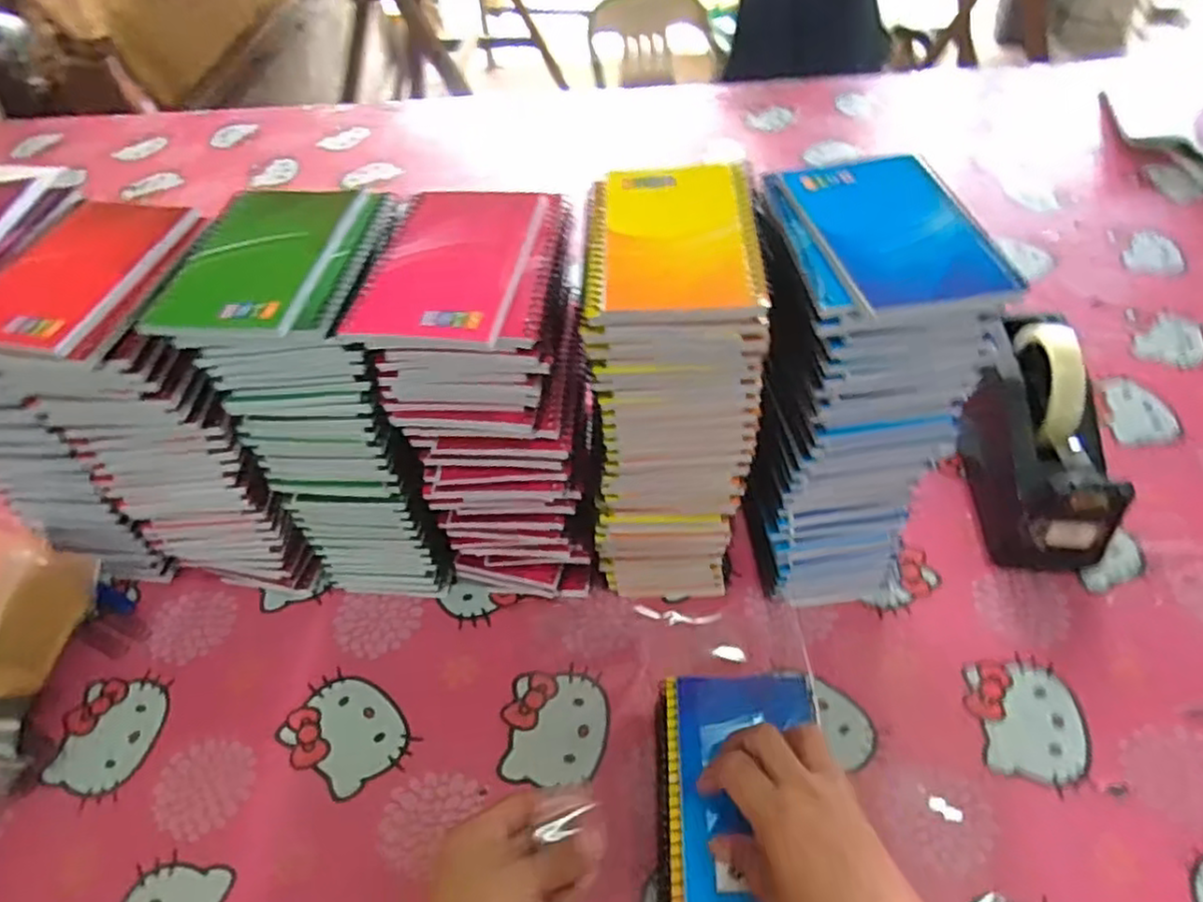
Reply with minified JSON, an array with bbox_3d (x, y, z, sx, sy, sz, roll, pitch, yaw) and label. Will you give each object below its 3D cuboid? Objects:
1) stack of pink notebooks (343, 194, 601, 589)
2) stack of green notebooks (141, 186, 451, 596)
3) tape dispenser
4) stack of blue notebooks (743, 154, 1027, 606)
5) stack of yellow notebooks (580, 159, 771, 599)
[{"bbox_3d":[-0.067,-0.018,0.494,0.109,0.273,0.130,0,50,4],"label":"stack of pink notebooks"},{"bbox_3d":[-0.174,-0.026,0.508,0.107,0.275,0.138,1,50,5],"label":"stack of green notebooks"},{"bbox_3d":[0.339,-0.013,0.561,0.081,0.122,0.195,2,50,6],"label":"tape dispenser"},{"bbox_3d":[0.157,-0.027,0.480,0.115,0.280,0.138,1,50,5],"label":"stack of blue notebooks"},{"bbox_3d":[0.044,-0.027,0.489,0.097,0.283,0.129,-2,50,3],"label":"stack of yellow notebooks"}]

